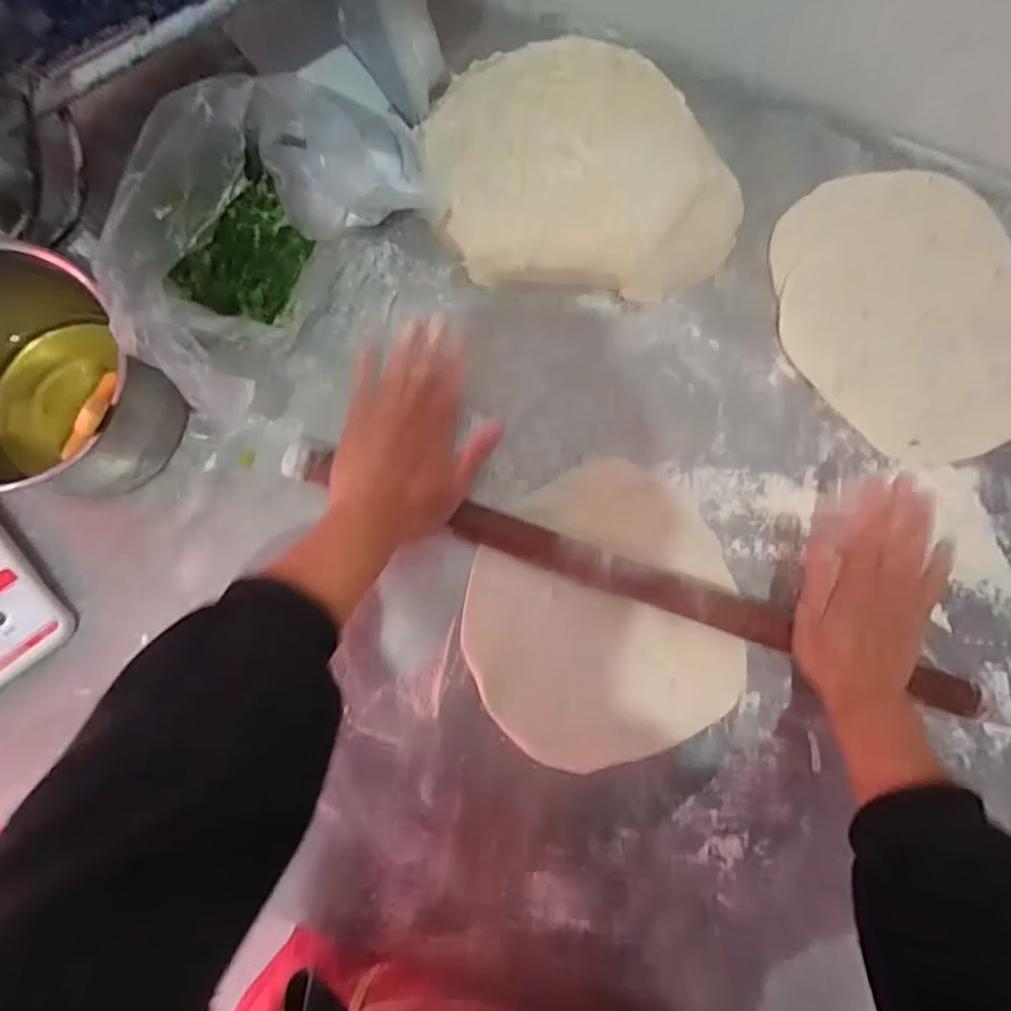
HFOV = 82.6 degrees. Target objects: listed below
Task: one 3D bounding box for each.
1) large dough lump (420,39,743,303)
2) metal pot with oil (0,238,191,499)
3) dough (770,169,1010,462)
[{"bbox_3d":[0.068,-0.277,0.475,0.255,0.061,0.190,7,82,-4],"label":"large dough lump"},{"bbox_3d":[-0.309,-0.076,0.389,0.148,0.119,0.147,1,83,-4],"label":"metal pot with oil"},{"bbox_3d":[0.359,-0.169,0.504,0.222,0.017,0.261,-33,86,-8],"label":"dough"}]

